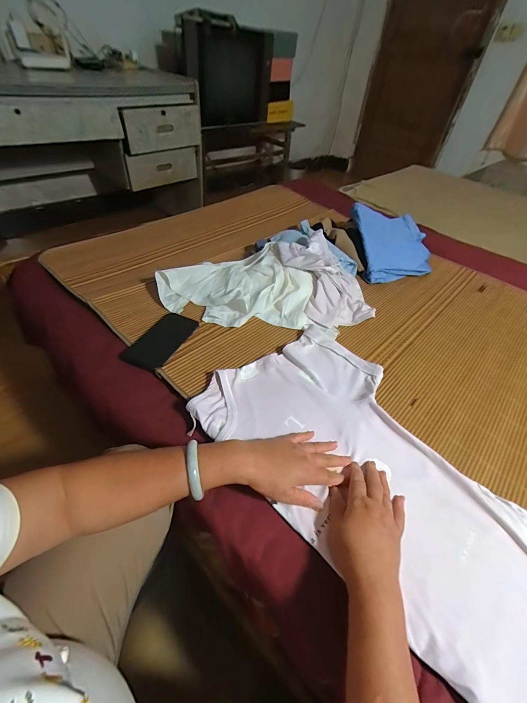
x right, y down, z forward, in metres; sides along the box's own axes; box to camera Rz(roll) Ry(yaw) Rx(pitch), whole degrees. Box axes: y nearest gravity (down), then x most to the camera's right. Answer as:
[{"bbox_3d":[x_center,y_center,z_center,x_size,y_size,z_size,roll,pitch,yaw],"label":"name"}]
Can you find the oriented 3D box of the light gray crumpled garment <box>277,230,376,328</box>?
[{"bbox_3d":[0.163,-0.194,0.783,0.207,0.099,0.279,-18,49,-22],"label":"light gray crumpled garment"}]

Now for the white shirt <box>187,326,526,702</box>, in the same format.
[{"bbox_3d":[0.189,0.196,0.454,0.329,0.025,0.606,-28,56,-31],"label":"white shirt"}]

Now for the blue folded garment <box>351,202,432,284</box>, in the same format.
[{"bbox_3d":[0.419,-0.338,0.967,0.254,0.035,0.280,5,67,-15],"label":"blue folded garment"}]

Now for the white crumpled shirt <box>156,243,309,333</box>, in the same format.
[{"bbox_3d":[-0.071,-0.173,0.748,0.364,0.068,0.260,0,45,-7],"label":"white crumpled shirt"}]

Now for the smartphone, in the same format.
[{"bbox_3d":[-0.209,-0.028,0.627,0.090,0.009,0.159,19,46,12],"label":"smartphone"}]

